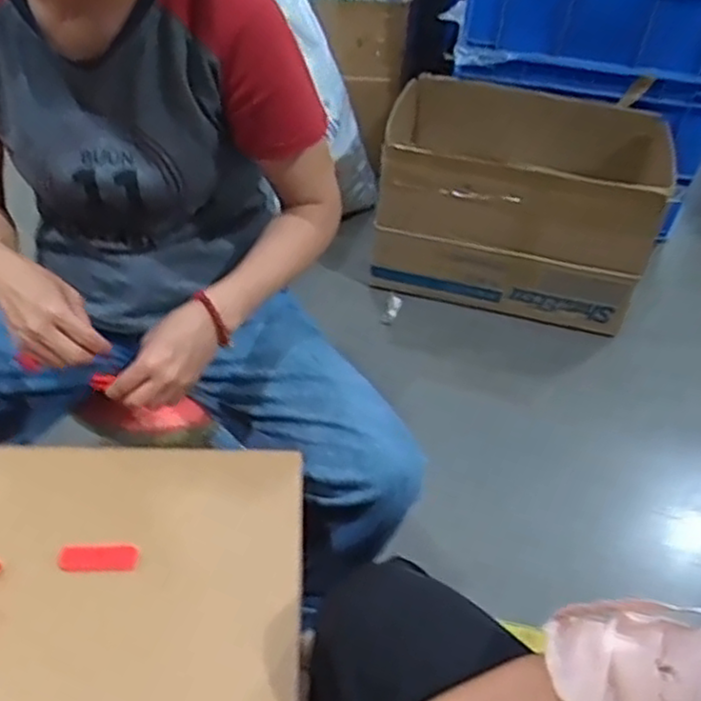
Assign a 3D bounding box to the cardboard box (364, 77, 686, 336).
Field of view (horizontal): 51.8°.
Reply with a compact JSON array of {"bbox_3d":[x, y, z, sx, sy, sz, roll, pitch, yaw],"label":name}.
[{"bbox_3d":[0.371,-0.334,1.528,0.599,0.306,0.441,12,44,8],"label":"cardboard box"}]

